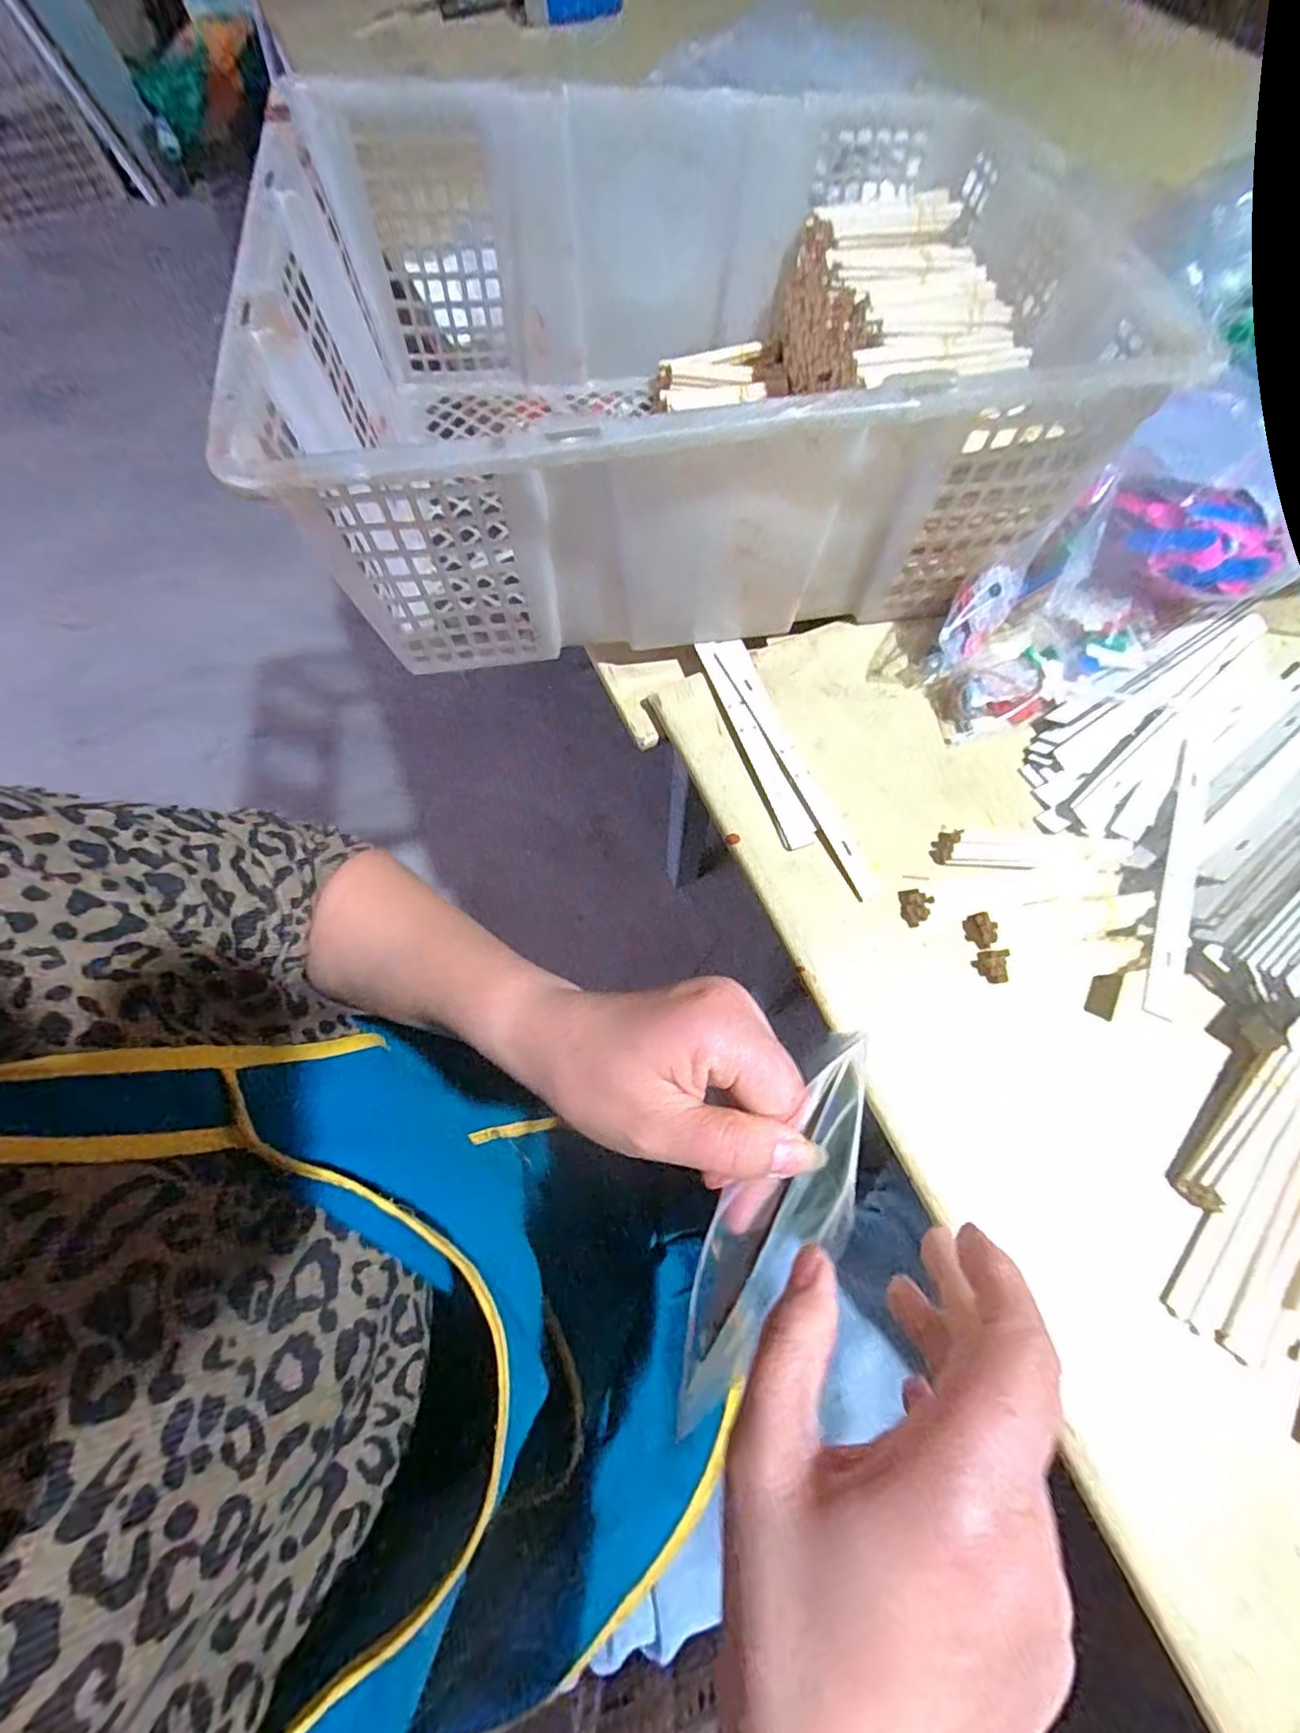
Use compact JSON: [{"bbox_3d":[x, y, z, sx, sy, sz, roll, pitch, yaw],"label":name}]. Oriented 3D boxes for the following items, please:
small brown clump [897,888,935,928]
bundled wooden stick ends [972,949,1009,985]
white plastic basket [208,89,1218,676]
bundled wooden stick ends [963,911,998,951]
[{"bbox_3d":[0.156,0.022,0.362,0.012,0.017,0.023,-1,68,1],"label":"small brown clump"},{"bbox_3d":[0.194,0.056,0.349,0.015,0.014,0.017,-1,68,1],"label":"bundled wooden stick ends"},{"bbox_3d":[0.022,-0.336,0.414,0.453,0.169,0.375,-7,68,-1],"label":"white plastic basket"},{"bbox_3d":[0.191,0.036,0.357,0.011,0.015,0.020,-7,68,-1],"label":"bundled wooden stick ends"}]

